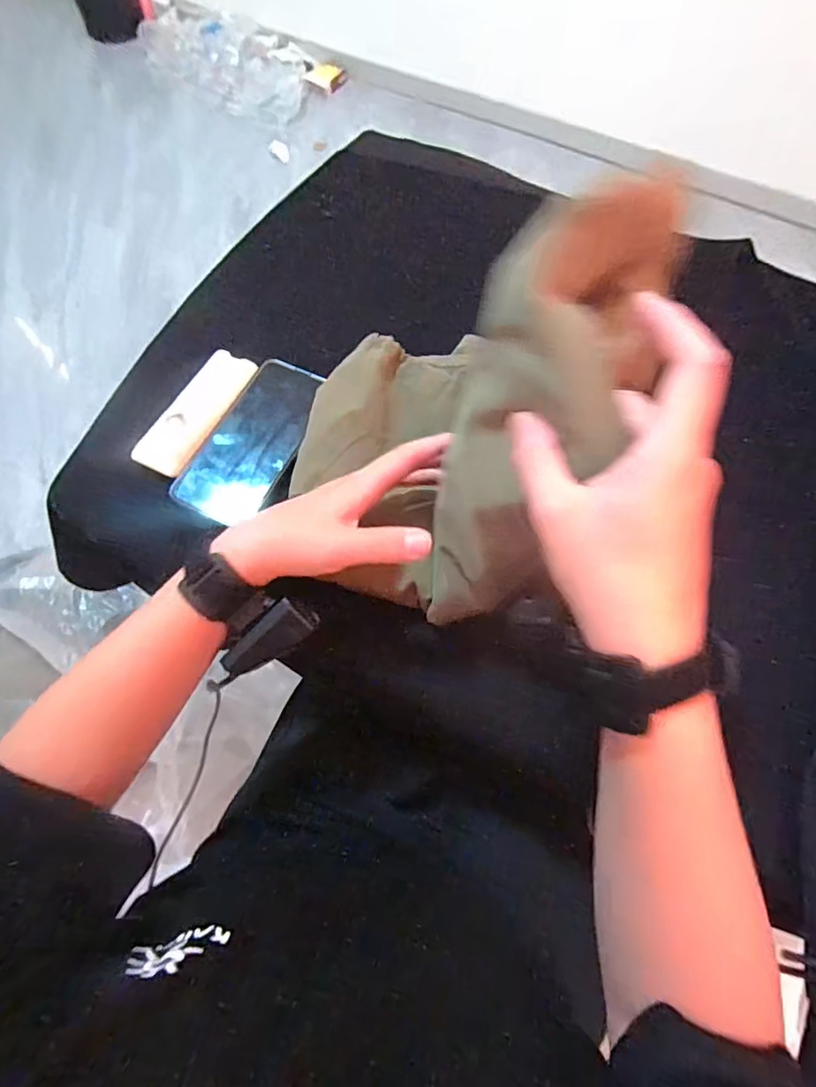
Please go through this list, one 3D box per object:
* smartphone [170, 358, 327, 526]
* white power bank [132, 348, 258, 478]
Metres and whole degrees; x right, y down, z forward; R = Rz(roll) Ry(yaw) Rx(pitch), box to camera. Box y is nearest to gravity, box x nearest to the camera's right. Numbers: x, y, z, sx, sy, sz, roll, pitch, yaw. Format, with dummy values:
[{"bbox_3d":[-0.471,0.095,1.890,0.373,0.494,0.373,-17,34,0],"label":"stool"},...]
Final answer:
[{"bbox_3d":[-0.135,-0.092,0.465,0.074,0.011,0.162,23,67,8],"label":"smartphone"},{"bbox_3d":[-0.187,-0.120,0.467,0.042,0.017,0.136,21,67,7],"label":"white power bank"}]

